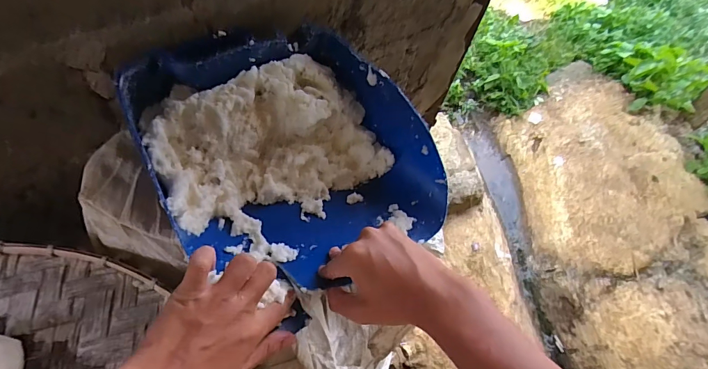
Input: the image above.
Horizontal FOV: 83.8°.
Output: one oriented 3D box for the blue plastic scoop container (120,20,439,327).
[{"bbox_3d":[-0.074,-0.039,0.481,0.291,0.141,0.312,-33,66,-20],"label":"blue plastic scoop container"}]

